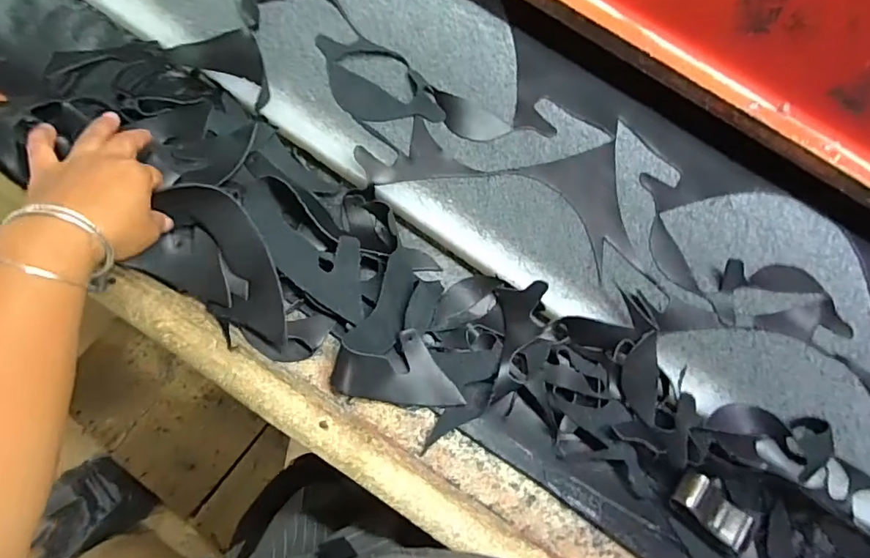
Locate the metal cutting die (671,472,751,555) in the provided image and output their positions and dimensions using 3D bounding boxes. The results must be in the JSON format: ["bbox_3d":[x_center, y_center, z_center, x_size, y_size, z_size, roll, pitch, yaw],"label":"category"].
[{"bbox_3d":[0.265,0.216,0.464,0.078,0.029,0.045,39,75,1],"label":"metal cutting die"}]

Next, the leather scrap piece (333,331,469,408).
[{"bbox_3d":[-0.035,0.085,0.467,0.120,0.019,0.068,6,77,-7],"label":"leather scrap piece"}]

